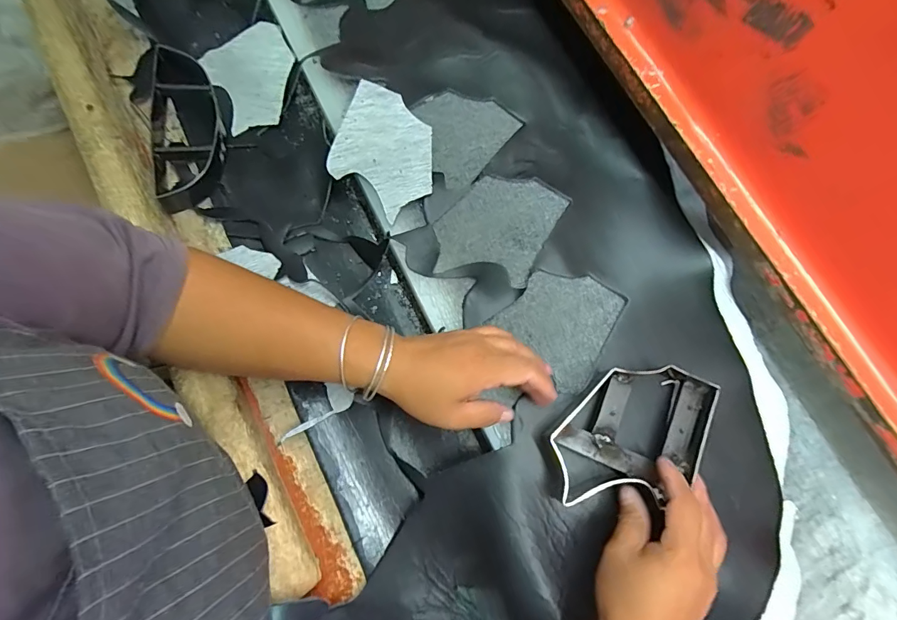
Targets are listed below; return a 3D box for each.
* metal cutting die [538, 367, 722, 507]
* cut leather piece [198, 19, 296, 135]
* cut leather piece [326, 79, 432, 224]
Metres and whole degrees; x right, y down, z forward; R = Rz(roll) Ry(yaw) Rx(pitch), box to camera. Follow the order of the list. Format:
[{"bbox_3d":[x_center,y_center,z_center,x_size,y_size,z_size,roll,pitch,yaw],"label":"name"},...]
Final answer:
[{"bbox_3d":[0.155,0.106,0.365,0.140,0.041,0.110,4,80,0],"label":"metal cutting die"},{"bbox_3d":[-0.217,-0.263,0.475,0.094,0.018,0.110,-29,81,-6],"label":"cut leather piece"},{"bbox_3d":[-0.064,-0.164,0.434,0.122,0.011,0.107,36,81,6],"label":"cut leather piece"}]

